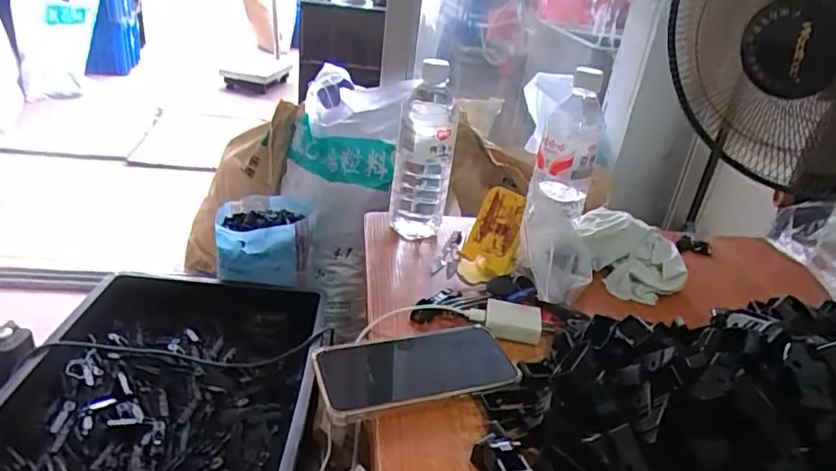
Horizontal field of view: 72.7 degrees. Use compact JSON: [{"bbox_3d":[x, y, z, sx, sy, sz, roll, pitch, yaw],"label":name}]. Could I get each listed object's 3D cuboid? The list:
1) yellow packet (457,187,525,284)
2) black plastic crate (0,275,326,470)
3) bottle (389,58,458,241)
[{"bbox_3d":[0.083,0.004,0.628,0.056,0.111,0.011,27,18,25],"label":"yellow packet"},{"bbox_3d":[-0.383,0.262,0.857,0.427,0.093,0.594,6,27,-3],"label":"black plastic crate"},{"bbox_3d":[0.006,-0.091,0.672,0.069,0.212,0.061,5,27,-6],"label":"bottle"}]

